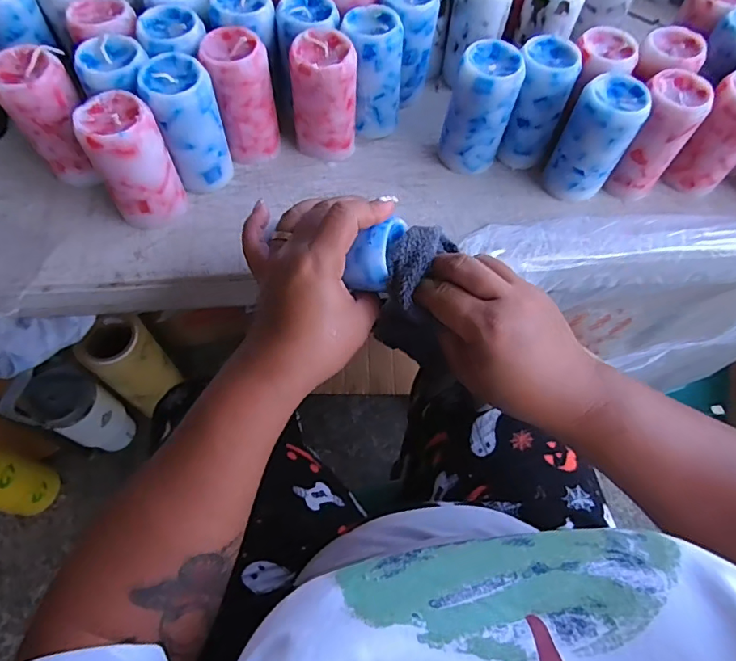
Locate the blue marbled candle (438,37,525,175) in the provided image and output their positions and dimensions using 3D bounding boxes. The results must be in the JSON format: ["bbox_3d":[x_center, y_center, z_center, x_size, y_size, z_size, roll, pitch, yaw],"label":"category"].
[{"bbox_3d":[0.093,-0.182,0.419,0.051,0.093,0.050,10,65,2],"label":"blue marbled candle"}]

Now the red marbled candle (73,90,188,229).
[{"bbox_3d":[-0.174,-0.125,0.378,0.049,0.094,0.048,-19,68,-12],"label":"red marbled candle"}]

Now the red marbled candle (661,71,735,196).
[{"bbox_3d":[0.295,-0.162,0.420,0.050,0.088,0.054,36,68,13],"label":"red marbled candle"}]

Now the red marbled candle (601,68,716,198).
[{"bbox_3d":[0.237,-0.160,0.419,0.048,0.094,0.048,36,68,13],"label":"red marbled candle"}]

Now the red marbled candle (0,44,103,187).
[{"bbox_3d":[-0.240,-0.163,0.386,0.048,0.088,0.054,-24,69,-14],"label":"red marbled candle"}]

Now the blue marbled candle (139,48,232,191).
[{"bbox_3d":[-0.138,-0.159,0.394,0.046,0.093,0.050,-16,67,-10],"label":"blue marbled candle"}]

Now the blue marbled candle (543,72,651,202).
[{"bbox_3d":[0.186,-0.156,0.413,0.050,0.092,0.050,31,67,11],"label":"blue marbled candle"}]

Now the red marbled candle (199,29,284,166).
[{"bbox_3d":[-0.102,-0.192,0.412,0.047,0.090,0.053,-19,68,-12],"label":"red marbled candle"}]

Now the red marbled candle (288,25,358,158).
[{"bbox_3d":[-0.035,-0.192,0.419,0.050,0.093,0.046,5,65,-1],"label":"red marbled candle"}]

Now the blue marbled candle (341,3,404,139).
[{"bbox_3d":[0.004,-0.219,0.433,0.052,0.089,0.057,4,65,-1],"label":"blue marbled candle"}]

